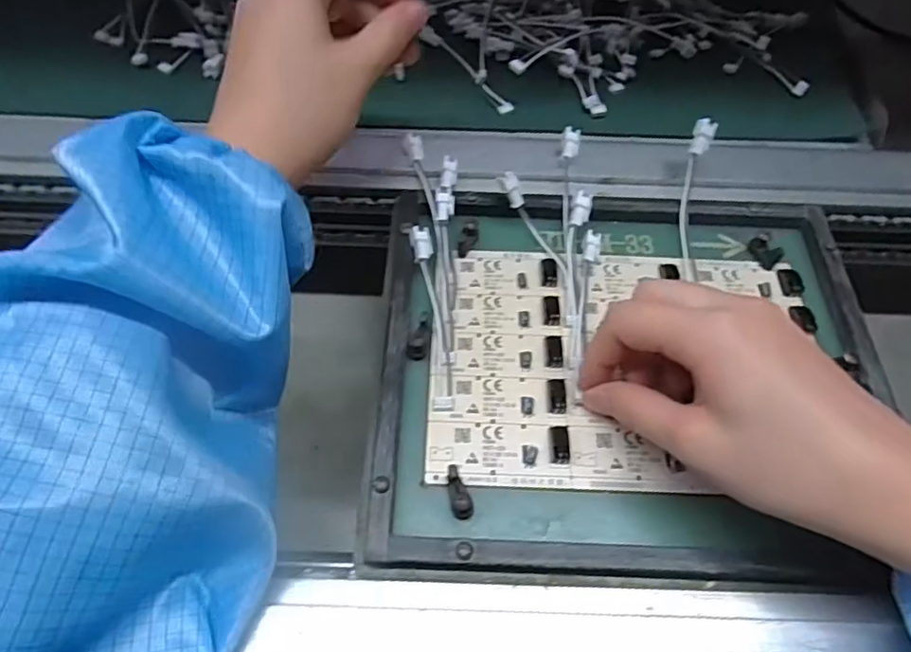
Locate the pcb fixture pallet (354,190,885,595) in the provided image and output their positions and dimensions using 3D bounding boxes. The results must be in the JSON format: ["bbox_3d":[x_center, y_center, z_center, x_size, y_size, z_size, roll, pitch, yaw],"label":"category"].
[{"bbox_3d":[0.082,0.016,0.289,0.234,0.015,0.196,2,58,-1],"label":"pcb fixture pallet"}]

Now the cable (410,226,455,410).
[{"bbox_3d":[-0.012,-0.006,0.300,0.011,0.012,0.098,-6,59,-6],"label":"cable"}]

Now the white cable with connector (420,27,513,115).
[{"bbox_3d":[0.008,-0.173,0.404,0.011,0.007,0.095,-29,64,-18],"label":"white cable with connector"}]

